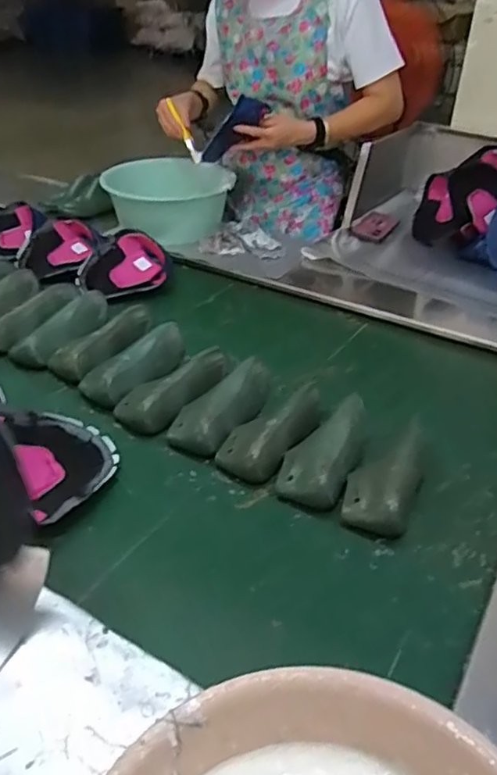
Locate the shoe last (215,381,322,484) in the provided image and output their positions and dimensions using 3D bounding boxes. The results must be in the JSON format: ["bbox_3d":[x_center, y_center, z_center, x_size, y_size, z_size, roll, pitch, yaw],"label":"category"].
[{"bbox_3d":[0.038,0.055,0.859,0.089,0.063,0.187,26,42,30],"label":"shoe last"}]

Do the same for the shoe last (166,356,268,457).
[{"bbox_3d":[-0.038,0.025,0.904,0.087,0.057,0.194,18,38,21],"label":"shoe last"}]

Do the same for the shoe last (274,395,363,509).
[{"bbox_3d":[0.103,0.079,0.824,0.090,0.068,0.183,17,38,20],"label":"shoe last"}]

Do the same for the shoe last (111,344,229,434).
[{"bbox_3d":[-0.109,0.001,0.929,0.093,0.061,0.196,29,44,33],"label":"shoe last"}]

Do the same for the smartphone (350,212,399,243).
[{"bbox_3d":[0.307,-0.394,1.477,0.085,0.010,0.150,21,40,22],"label":"smartphone"}]

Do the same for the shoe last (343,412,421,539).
[{"bbox_3d":[0.184,0.103,0.793,0.083,0.063,0.198,16,38,19],"label":"shoe last"}]

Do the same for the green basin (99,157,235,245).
[{"bbox_3d":[-0.189,-0.454,1.447,0.285,0.109,0.267,2,37,-2],"label":"green basin"}]

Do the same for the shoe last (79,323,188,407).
[{"bbox_3d":[-0.168,-0.029,0.966,0.191,0.065,0.074,-27,44,-34],"label":"shoe last"}]

